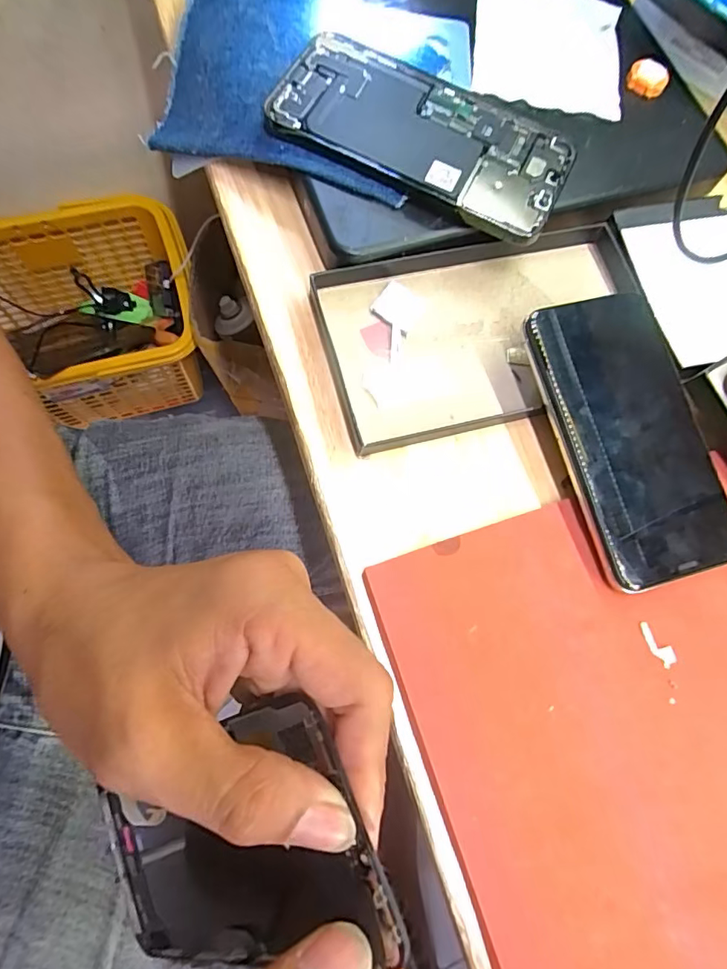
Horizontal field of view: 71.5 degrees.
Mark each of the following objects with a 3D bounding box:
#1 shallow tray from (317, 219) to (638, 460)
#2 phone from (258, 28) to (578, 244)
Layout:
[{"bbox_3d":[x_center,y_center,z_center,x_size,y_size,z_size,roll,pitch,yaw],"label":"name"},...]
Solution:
[{"bbox_3d":[0.070,-0.081,0.270,0.177,0.023,0.098,-15,75,-10],"label":"shallow tray"},{"bbox_3d":[0.034,-0.190,0.270,0.156,0.013,0.079,27,73,3],"label":"phone"}]

